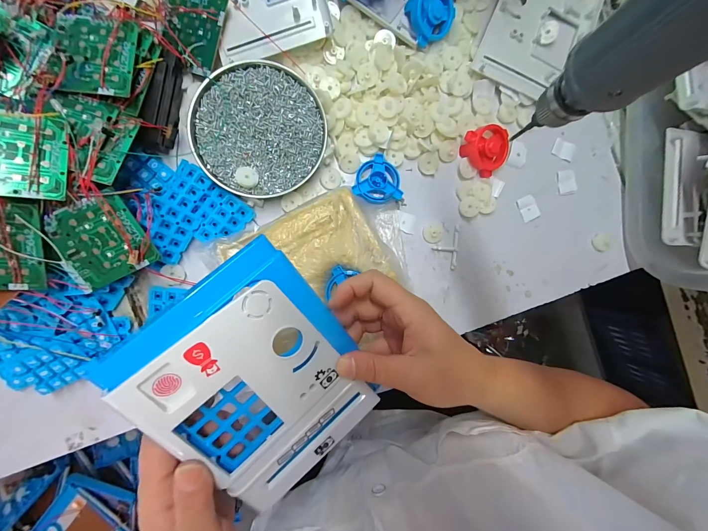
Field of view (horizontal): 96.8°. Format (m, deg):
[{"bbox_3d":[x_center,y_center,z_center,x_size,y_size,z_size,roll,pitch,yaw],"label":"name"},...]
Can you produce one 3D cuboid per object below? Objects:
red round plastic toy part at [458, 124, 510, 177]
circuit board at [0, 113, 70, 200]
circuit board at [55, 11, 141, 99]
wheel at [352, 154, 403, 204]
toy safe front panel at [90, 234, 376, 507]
[{"bbox_3d":[0.151,-0.134,0.351,0.052,0.020,0.052,0,93,-5],"label":"red round plastic toy part"},{"bbox_3d":[-0.268,-0.087,0.243,0.071,0.005,0.070,2,75,-29],"label":"circuit board"},{"bbox_3d":[-0.228,-0.186,0.275,0.063,0.008,0.072,2,82,-8],"label":"circuit board"},{"bbox_3d":[0.024,-0.095,0.347,0.051,0.016,0.052,0,93,-5],"label":"wheel"},{"bbox_3d":[-0.060,0.079,0.219,0.126,0.024,0.156,-42,114,-15],"label":"toy safe front panel"}]

